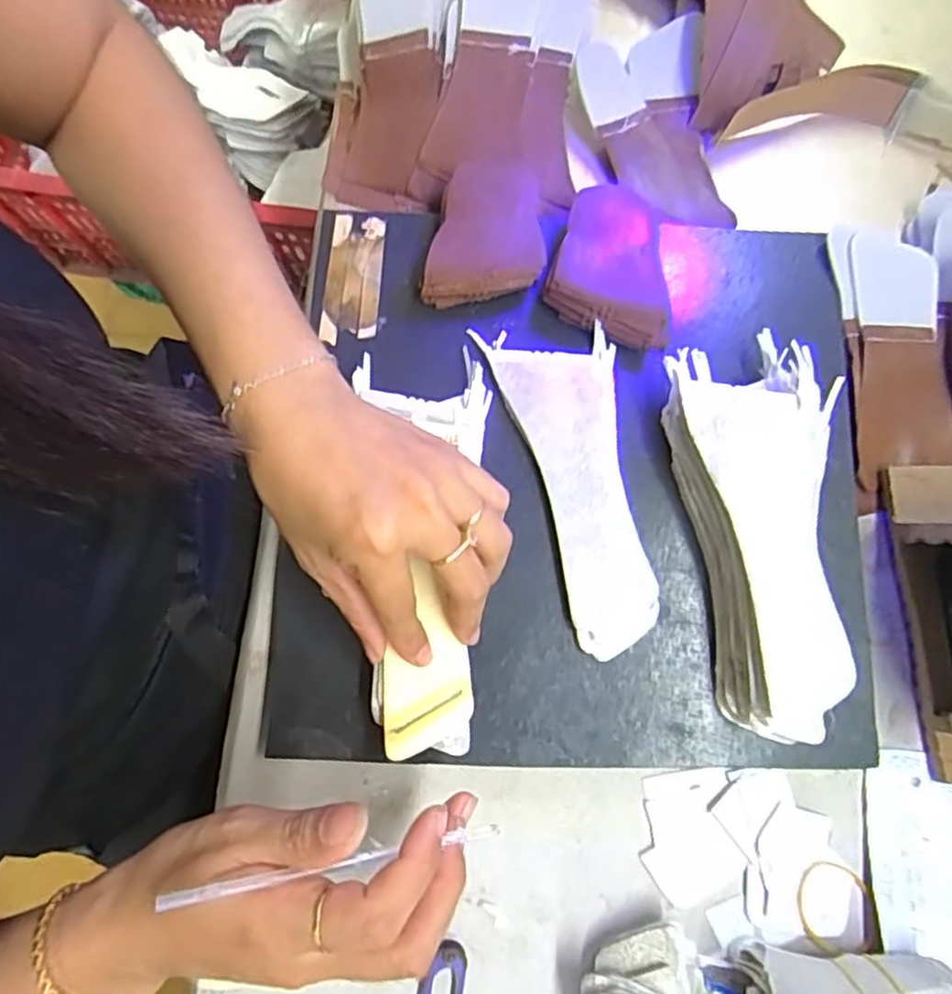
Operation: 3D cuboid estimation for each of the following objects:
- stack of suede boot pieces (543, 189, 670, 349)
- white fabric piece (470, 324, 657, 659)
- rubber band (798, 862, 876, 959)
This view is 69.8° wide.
[{"bbox_3d":[0.080,-0.128,0.376,0.070,0.022,0.077,20,78,4],"label":"stack of suede boot pieces"},{"bbox_3d":[0.060,-0.011,0.363,0.064,0.005,0.177,-17,78,-4],"label":"white fabric piece"},{"bbox_3d":[0.179,0.205,0.337,0.037,0.006,0.041,8,78,1],"label":"rubber band"}]

